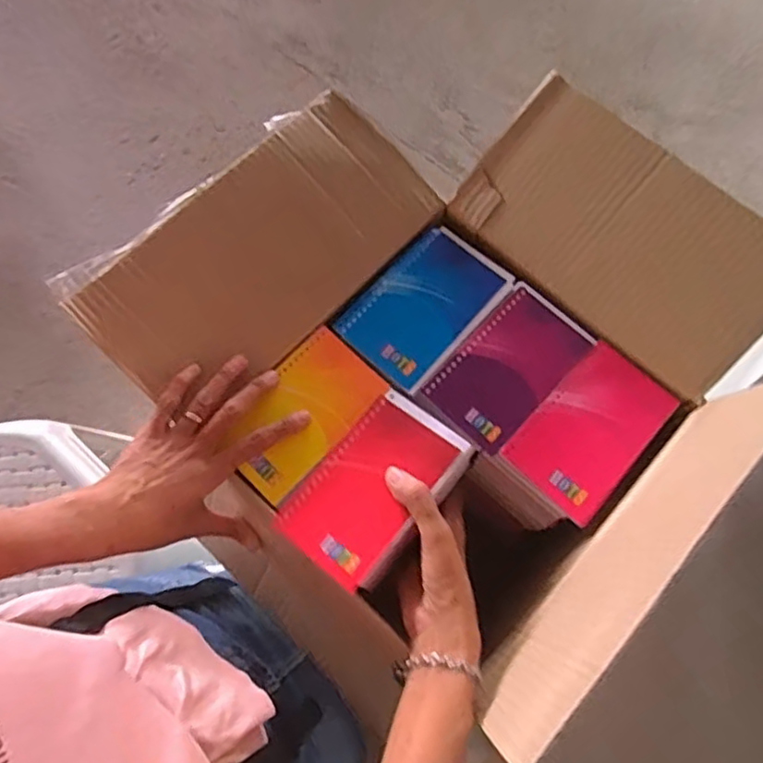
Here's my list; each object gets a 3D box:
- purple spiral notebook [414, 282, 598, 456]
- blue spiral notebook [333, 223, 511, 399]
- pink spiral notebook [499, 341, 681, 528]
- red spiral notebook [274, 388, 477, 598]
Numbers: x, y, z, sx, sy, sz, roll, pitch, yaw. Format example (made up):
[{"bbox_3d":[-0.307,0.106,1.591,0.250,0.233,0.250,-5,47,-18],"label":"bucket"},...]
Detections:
[{"bbox_3d":[0.106,-0.013,0.526,0.082,0.005,0.138,42,77,12],"label":"purple spiral notebook"},{"bbox_3d":[0.038,-0.065,0.544,0.092,0.021,0.132,41,76,11],"label":"blue spiral notebook"},{"bbox_3d":[0.171,0.039,0.509,0.085,0.008,0.129,42,77,11],"label":"pink spiral notebook"},{"bbox_3d":[-0.005,0.080,0.474,0.087,0.018,0.140,38,76,11],"label":"red spiral notebook"}]

